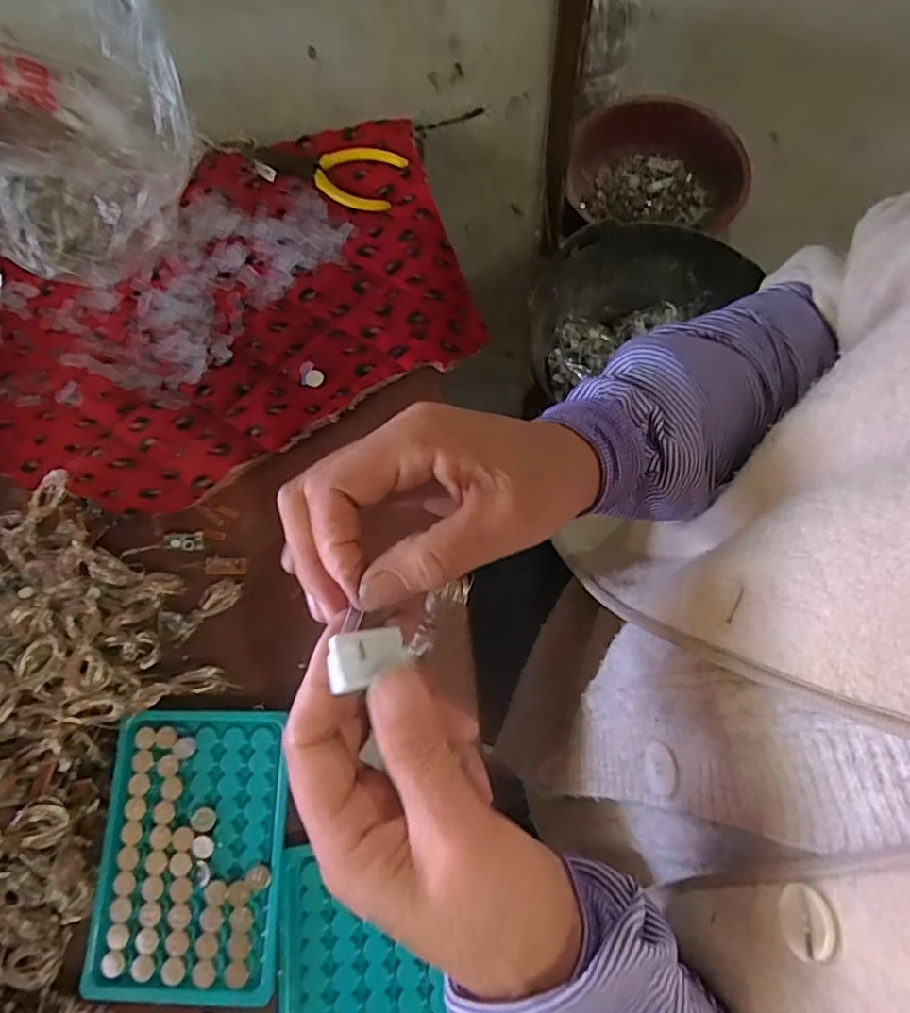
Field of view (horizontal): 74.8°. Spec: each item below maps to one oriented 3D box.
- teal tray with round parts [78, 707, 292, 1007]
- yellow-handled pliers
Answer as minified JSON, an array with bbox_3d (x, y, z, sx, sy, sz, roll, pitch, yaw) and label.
[{"bbox_3d":[-0.136,0.176,0.309,0.094,0.012,0.132,-2,73,3],"label":"teal tray with round parts"},{"bbox_3d":[-0.094,-0.249,0.438,0.110,0.010,0.051,18,75,9],"label":"yellow-handled pliers"}]

